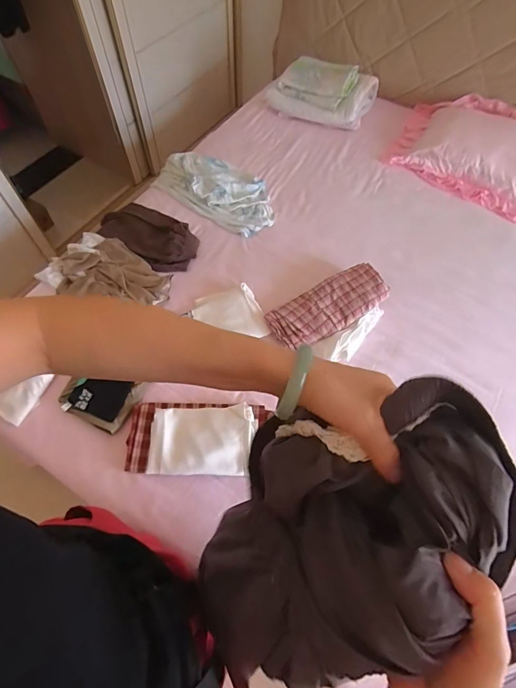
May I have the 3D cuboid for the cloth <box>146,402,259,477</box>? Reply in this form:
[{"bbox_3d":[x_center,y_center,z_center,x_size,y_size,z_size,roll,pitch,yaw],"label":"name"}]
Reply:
[{"bbox_3d":[-0.133,0.230,0.876,0.252,0.036,0.158,1,61,-2],"label":"cloth"}]

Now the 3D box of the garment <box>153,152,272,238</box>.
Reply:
[{"bbox_3d":[-0.147,-0.571,1.333,0.499,0.048,0.270,31,65,14],"label":"garment"}]

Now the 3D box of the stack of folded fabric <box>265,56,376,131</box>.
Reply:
[{"bbox_3d":[0.282,-1.086,1.580,0.472,0.144,0.318,10,61,3],"label":"stack of folded fabric"}]

